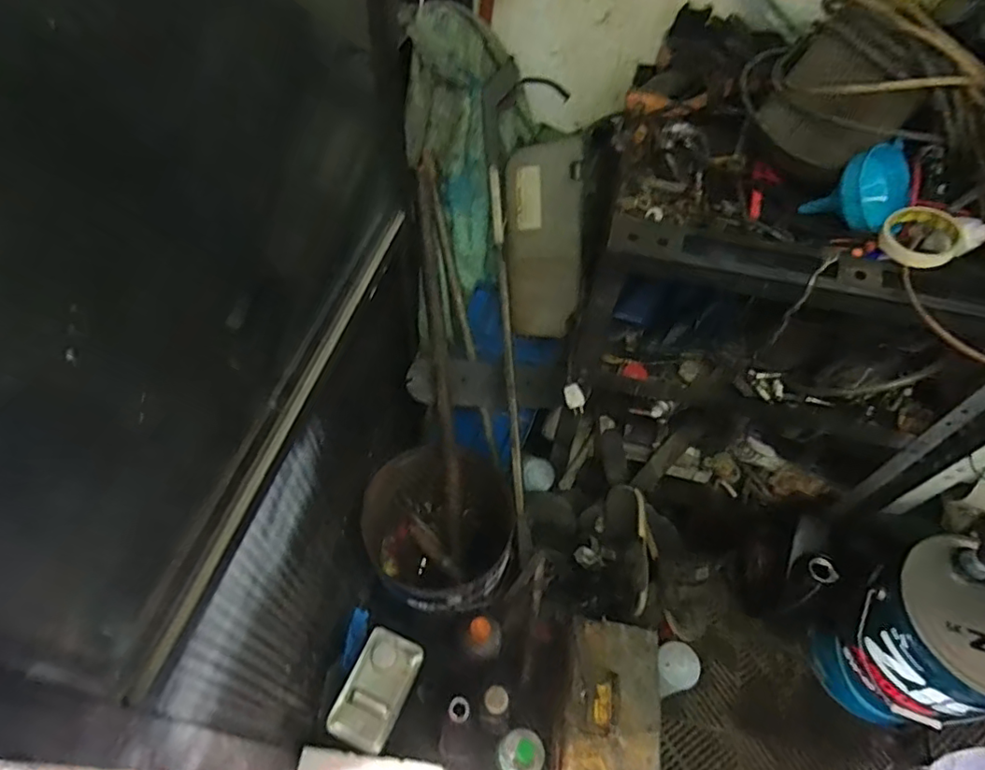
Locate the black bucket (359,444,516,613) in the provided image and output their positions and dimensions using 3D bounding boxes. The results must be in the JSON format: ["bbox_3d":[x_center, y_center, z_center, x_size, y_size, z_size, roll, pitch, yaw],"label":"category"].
[{"bbox_3d":[-0.097,0.295,1.153,0.262,0.233,0.293,-38,66,-26],"label":"black bucket"}]

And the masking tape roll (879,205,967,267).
[{"bbox_3d":[0.564,-0.194,0.753,0.091,0.021,0.084,39,92,27],"label":"masking tape roll"}]

